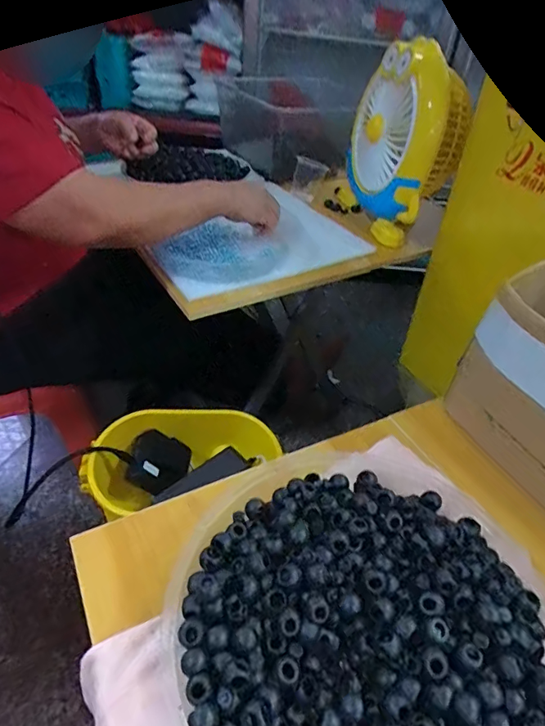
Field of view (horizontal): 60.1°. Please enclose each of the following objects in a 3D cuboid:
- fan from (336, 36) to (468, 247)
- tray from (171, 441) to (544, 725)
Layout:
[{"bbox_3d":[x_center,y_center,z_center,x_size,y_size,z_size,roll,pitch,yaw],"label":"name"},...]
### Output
[{"bbox_3d":[0.212,-0.356,0.763,0.118,0.253,0.219,-5,41,-11],"label":"fan"},{"bbox_3d":[0.063,0.153,0.294,0.223,0.042,0.238,2,40,-2],"label":"tray"}]

